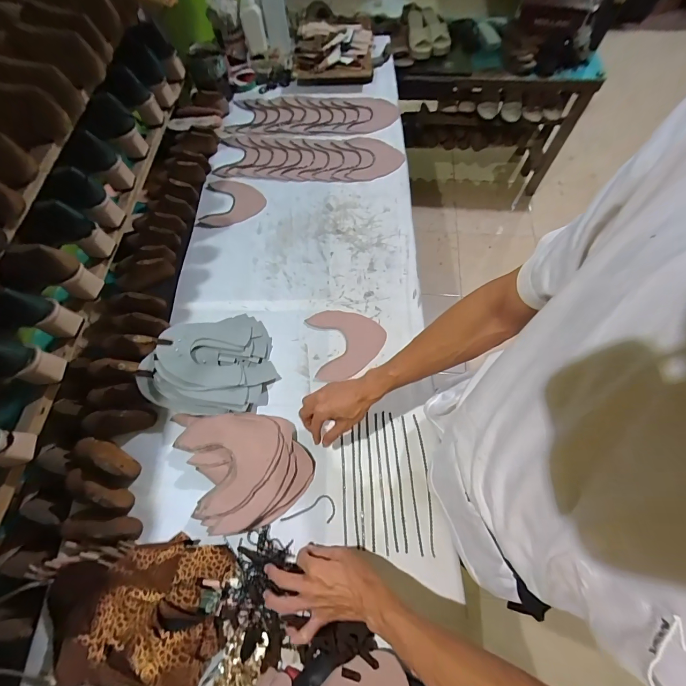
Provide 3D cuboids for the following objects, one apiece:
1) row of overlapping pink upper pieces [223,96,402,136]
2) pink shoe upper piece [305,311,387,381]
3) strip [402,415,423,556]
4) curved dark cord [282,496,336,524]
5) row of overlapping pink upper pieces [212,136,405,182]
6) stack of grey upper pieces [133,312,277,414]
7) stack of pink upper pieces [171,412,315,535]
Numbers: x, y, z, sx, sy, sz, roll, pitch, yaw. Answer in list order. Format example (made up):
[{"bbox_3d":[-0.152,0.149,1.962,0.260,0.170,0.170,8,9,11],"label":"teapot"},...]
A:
[{"bbox_3d":[-0.093,-0.716,1.058,0.511,0.015,0.183,2,67,2],"label":"row of overlapping pink upper pieces"},{"bbox_3d":[0.012,-0.005,0.739,0.158,0.008,0.158,-11,69,-4],"label":"pink shoe upper piece"},{"bbox_3d":[0.125,0.248,0.610,0.005,0.007,0.231,-4,67,0],"label":"strip"},{"bbox_3d":[-0.062,0.295,0.603,0.095,0.004,0.045,2,67,3],"label":"curved dark cord"},{"bbox_3d":[-0.099,-0.538,0.977,0.515,0.011,0.182,2,67,3],"label":"row of overlapping pink upper pieces"},{"bbox_3d":[-0.262,0.053,0.671,0.250,0.094,0.201,-24,68,-8],"label":"stack of grey upper pieces"},{"bbox_3d":[-0.182,0.211,0.625,0.207,0.038,0.230,-23,68,-8],"label":"stack of pink upper pieces"}]

